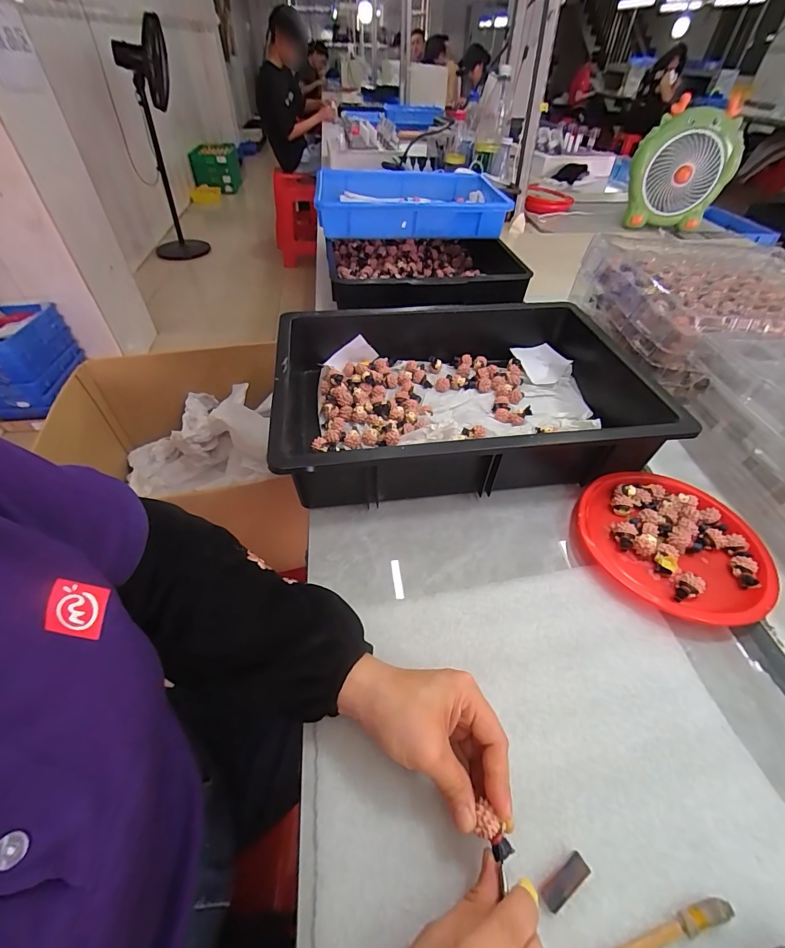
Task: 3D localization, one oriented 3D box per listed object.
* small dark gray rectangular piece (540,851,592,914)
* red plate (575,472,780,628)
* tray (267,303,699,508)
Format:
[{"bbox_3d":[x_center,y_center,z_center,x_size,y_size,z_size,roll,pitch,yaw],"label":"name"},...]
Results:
[{"bbox_3d":[0.106,0.252,0.245,0.034,0.009,0.012,-23,53,-24],"label":"small dark gray rectangular piece"},{"bbox_3d":[0.298,0.066,0.419,0.173,0.021,0.176,2,47,-2],"label":"red plate"},{"bbox_3d":[0.106,-0.110,0.525,0.491,0.089,0.313,-5,48,-9],"label":"tray"}]

